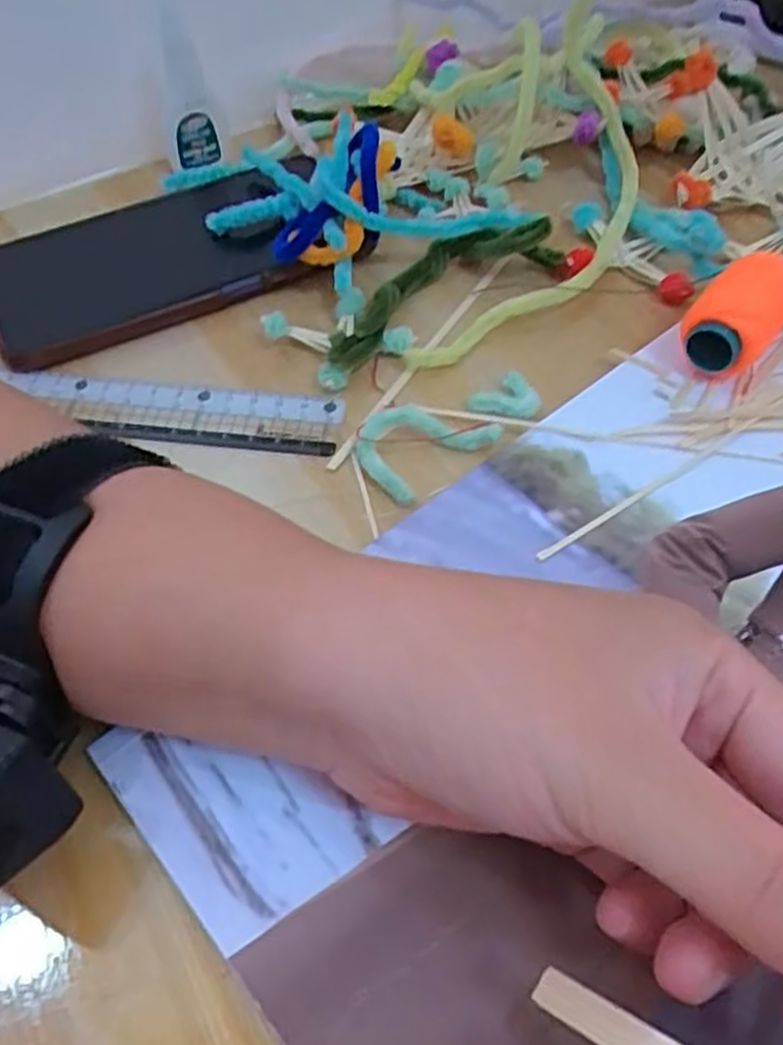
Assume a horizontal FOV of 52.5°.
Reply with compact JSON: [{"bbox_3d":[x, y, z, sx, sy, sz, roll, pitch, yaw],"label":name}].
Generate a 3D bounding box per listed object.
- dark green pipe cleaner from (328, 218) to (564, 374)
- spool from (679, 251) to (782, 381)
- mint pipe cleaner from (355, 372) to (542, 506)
[{"bbox_3d":[0.015,-0.101,0.329,0.113,0.023,0.037,-30,58,-18],"label":"dark green pipe cleaner"},{"bbox_3d":[0.129,-0.076,0.298,0.031,0.029,0.050,33,62,24],"label":"spool"},{"bbox_3d":[0.020,-0.037,0.291,0.073,0.008,0.034,-33,59,-19],"label":"mint pipe cleaner"}]

